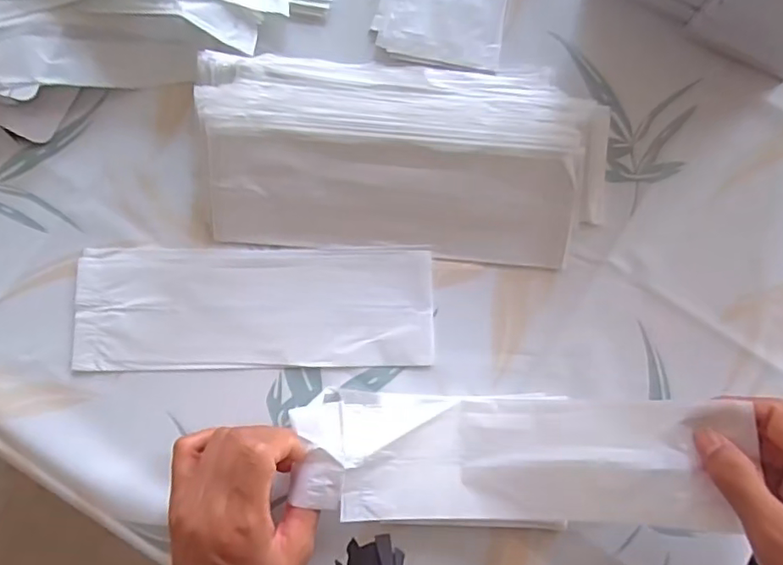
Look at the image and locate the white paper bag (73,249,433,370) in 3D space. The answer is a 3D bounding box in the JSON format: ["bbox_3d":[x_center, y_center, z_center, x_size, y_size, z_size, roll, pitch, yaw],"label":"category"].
[{"bbox_3d":[-0.097,0.017,0.405,0.248,0.005,0.084,0,80,-1],"label":"white paper bag"}]

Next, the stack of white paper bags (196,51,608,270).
[{"bbox_3d":[0.009,-0.097,0.414,0.291,0.043,0.148,4,80,0],"label":"stack of white paper bags"}]

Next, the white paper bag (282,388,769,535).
[{"bbox_3d":[0.068,0.112,0.357,0.259,0.046,0.081,-1,79,8],"label":"white paper bag"}]

